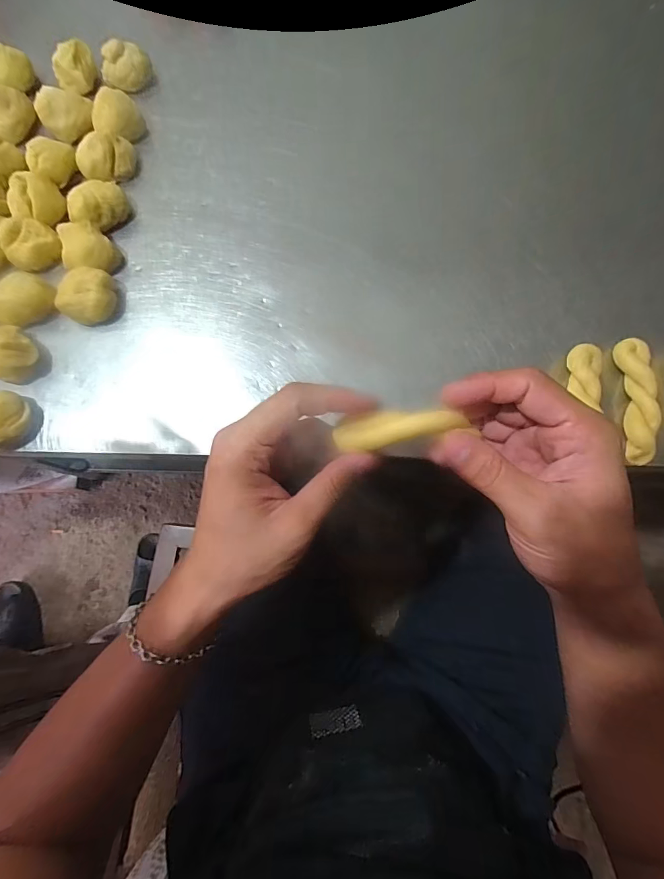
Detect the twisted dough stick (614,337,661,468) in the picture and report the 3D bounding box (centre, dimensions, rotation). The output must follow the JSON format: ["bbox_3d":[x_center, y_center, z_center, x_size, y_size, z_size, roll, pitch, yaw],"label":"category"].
[{"bbox_3d":[0.243,-0.031,0.328,0.022,0.018,0.098,-2,78,1],"label":"twisted dough stick"}]

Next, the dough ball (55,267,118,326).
[{"bbox_3d":[-0.202,-0.118,0.343,0.037,0.027,0.043,1,78,1],"label":"dough ball"}]

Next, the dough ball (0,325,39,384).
[{"bbox_3d":[-0.254,-0.067,0.329,0.034,0.033,0.041,24,77,6],"label":"dough ball"}]

